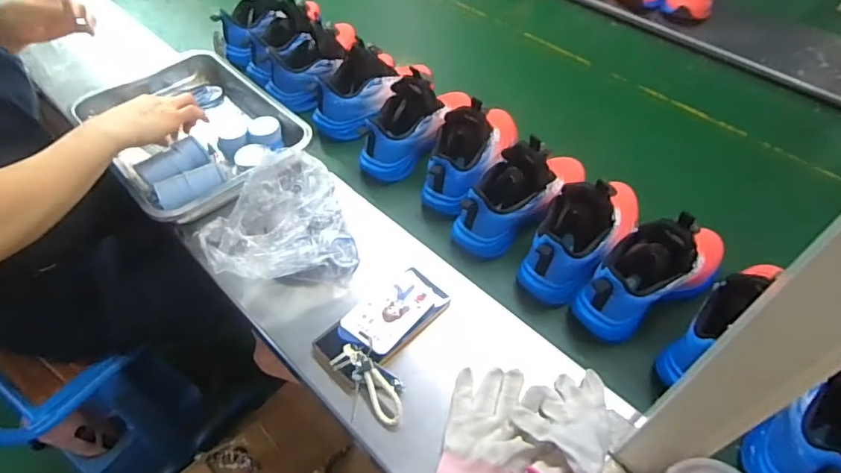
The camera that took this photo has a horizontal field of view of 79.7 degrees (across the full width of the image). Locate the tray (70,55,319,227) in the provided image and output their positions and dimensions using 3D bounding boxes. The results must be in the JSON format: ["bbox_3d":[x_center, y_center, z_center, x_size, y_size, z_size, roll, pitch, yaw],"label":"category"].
[{"bbox_3d":[-0.360,-0.179,0.790,0.258,0.056,0.408,-33,58,-26],"label":"tray"}]

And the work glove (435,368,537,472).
[{"bbox_3d":[0.069,0.206,0.520,0.088,0.017,0.149,12,51,9],"label":"work glove"}]

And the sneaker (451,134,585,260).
[{"bbox_3d":[0.144,-0.068,0.708,0.095,0.143,0.223,32,56,23],"label":"sneaker"}]

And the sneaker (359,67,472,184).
[{"bbox_3d":[-0.002,-0.190,0.795,0.123,0.118,0.233,19,52,15],"label":"sneaker"}]

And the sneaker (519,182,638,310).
[{"bbox_3d":[0.219,-0.014,0.673,0.091,0.138,0.222,32,56,23],"label":"sneaker"}]

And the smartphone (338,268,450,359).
[{"bbox_3d":[-0.030,0.090,0.605,0.068,0.012,0.133,36,52,24],"label":"smartphone"}]

